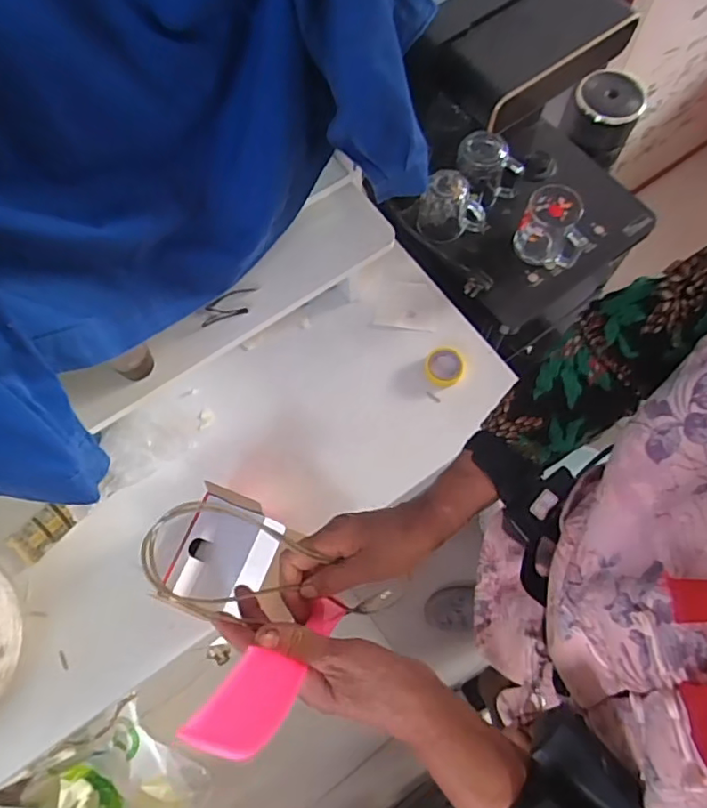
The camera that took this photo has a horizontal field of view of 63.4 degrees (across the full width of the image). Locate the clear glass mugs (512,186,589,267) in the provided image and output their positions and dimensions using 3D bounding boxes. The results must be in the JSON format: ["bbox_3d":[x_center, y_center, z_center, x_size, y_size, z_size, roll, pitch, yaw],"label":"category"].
[{"bbox_3d":[0.292,-0.252,0.838,0.098,0.102,0.077,31,74,12],"label":"clear glass mugs"}]

